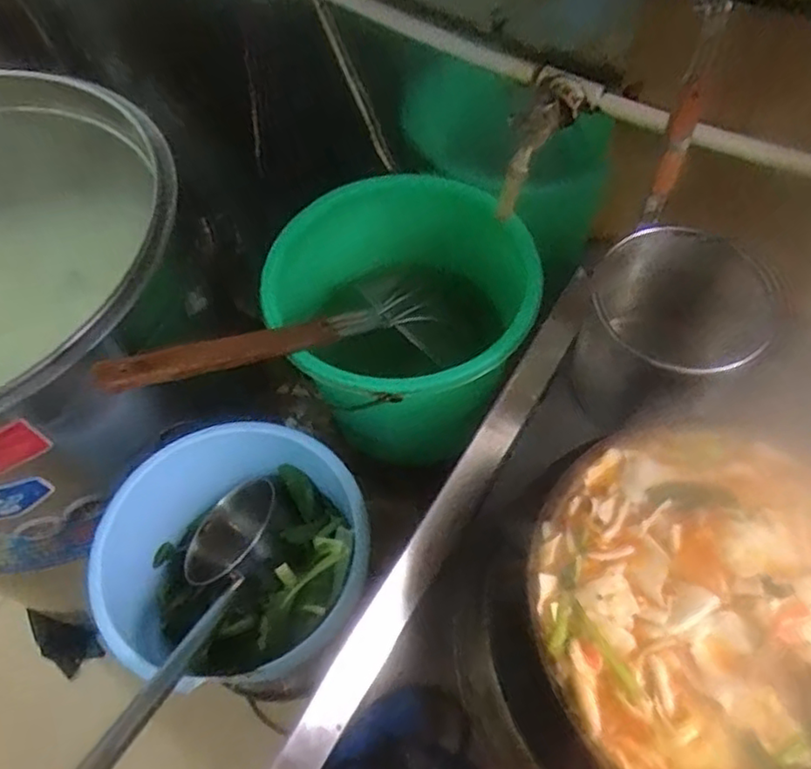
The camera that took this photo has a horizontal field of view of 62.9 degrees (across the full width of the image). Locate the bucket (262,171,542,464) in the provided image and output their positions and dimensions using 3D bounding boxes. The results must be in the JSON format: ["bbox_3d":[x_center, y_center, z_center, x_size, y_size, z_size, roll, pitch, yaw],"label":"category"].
[{"bbox_3d":[0.001,-0.055,0.985,0.322,0.347,0.334,-1,59,2],"label":"bucket"}]

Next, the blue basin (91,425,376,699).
[{"bbox_3d":[-0.201,0.209,0.830,0.269,0.168,0.283,-1,59,2],"label":"blue basin"}]

